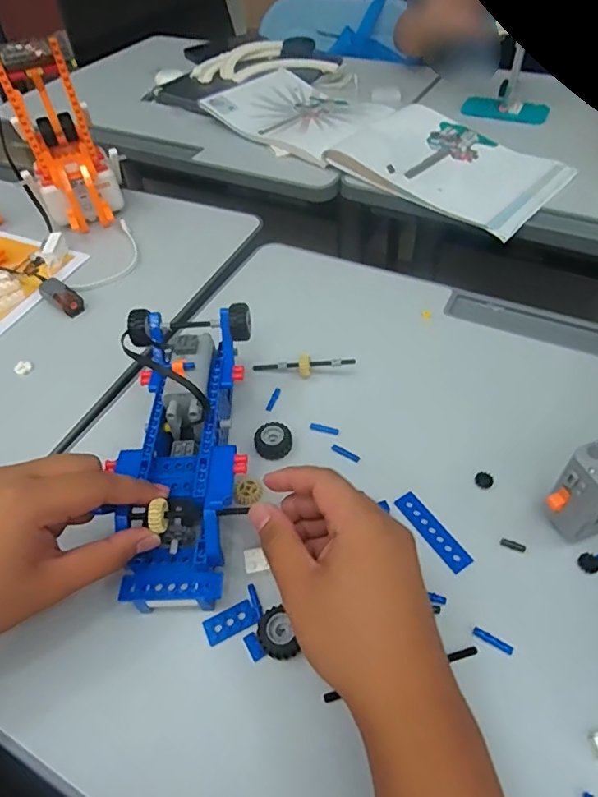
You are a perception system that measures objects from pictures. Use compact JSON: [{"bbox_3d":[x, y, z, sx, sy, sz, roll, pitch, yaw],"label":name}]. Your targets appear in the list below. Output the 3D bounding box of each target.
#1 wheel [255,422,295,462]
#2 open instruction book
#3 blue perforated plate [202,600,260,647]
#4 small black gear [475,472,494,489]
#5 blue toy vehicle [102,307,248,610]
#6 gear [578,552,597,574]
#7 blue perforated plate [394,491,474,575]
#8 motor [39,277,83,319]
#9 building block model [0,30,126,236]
[{"bbox_3d":[-0.020,0.035,0.405,0.030,0.011,0.032,-3,49,3],"label":"wheel"},{"bbox_3d":[0.109,-0.380,0.731,0.524,0.035,0.202,33,60,28],"label":"open instruction book"},{"bbox_3d":[-0.043,0.141,0.323,0.033,0.004,0.016,-24,52,-15],"label":"blue perforated plate"},{"bbox_3d":[0.137,0.061,0.379,0.013,0.006,0.011,28,57,26],"label":"small black gear"},{"bbox_3d":[-0.080,0.033,0.365,0.089,0.052,0.214,-5,62,1],"label":"blue toy vehicle"},{"bbox_3d":[0.190,0.107,0.333,0.012,0.006,0.013,-3,49,3],"label":"gear"},{"bbox_3d":[0.093,0.092,0.356,0.017,0.004,0.062,-29,53,-19],"label":"blue perforated plate"},{"bbox_3d":[-0.248,-0.107,0.532,0.050,0.020,0.023,38,61,16],"label":"motor"},{"bbox_3d":[-0.263,-0.283,0.575,0.097,0.185,0.067,-16,50,-9],"label":"building block model"}]

